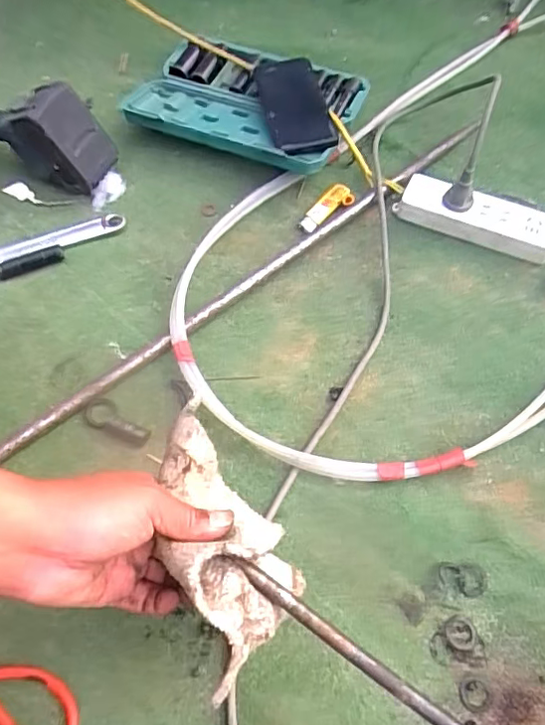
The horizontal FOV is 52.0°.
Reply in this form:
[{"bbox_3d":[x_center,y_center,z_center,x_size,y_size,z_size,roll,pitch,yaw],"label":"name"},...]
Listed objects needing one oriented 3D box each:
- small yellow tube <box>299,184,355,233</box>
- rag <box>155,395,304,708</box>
[{"bbox_3d":[0.066,-0.191,0.694,0.074,0.011,0.034,-41,68,-1],"label":"small yellow tube"},{"bbox_3d":[-0.037,0.110,0.380,0.076,0.090,0.187,-22,64,-11],"label":"rag"}]

